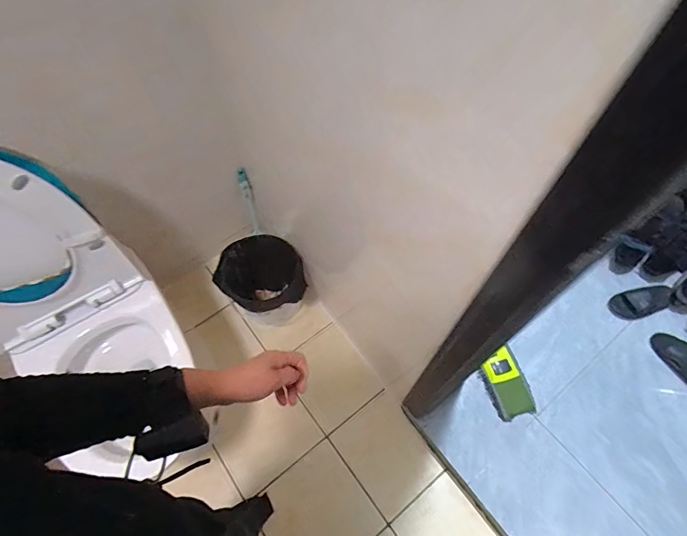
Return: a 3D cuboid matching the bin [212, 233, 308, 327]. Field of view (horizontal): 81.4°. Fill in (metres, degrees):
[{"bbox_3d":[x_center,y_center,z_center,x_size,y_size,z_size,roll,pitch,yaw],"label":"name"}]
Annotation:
[{"bbox_3d":[-0.251,0.061,1.360,0.257,0.288,0.238,0,62,1],"label":"bin"}]

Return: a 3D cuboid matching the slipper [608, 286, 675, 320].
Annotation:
[{"bbox_3d":[1.065,0.113,1.400,0.224,0.066,0.099,-13,62,-6],"label":"slipper"}]

